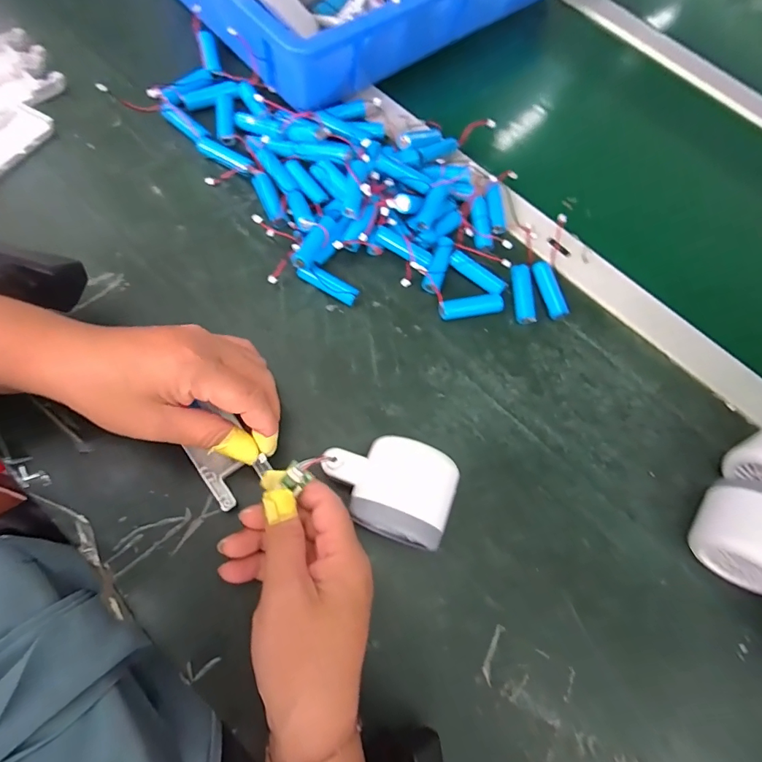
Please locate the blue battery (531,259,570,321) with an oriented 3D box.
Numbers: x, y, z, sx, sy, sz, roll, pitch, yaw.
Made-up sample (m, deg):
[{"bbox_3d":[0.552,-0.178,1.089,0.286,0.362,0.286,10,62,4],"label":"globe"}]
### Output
[{"bbox_3d":[0.145,-0.079,0.371,0.017,0.013,0.054,-11,72,-10],"label":"blue battery"}]

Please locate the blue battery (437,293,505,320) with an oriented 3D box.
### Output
[{"bbox_3d":[0.075,-0.061,0.354,0.054,0.012,0.015,-10,72,-10],"label":"blue battery"}]

